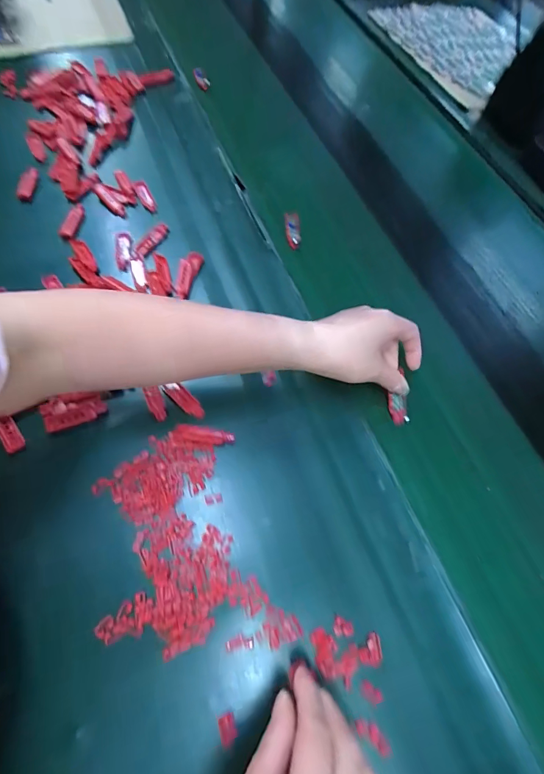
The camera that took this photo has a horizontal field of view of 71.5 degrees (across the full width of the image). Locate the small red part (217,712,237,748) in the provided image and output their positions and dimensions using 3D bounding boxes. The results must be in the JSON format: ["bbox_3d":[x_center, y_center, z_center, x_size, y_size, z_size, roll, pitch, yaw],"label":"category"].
[{"bbox_3d":[-0.031,0.243,0.267,0.012,0.007,0.016,-14,66,-11],"label":"small red part"}]

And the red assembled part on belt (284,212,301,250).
[{"bbox_3d":[0.027,-0.200,0.482,0.019,0.020,0.047,-2,78,-4],"label":"red assembled part on belt"}]

